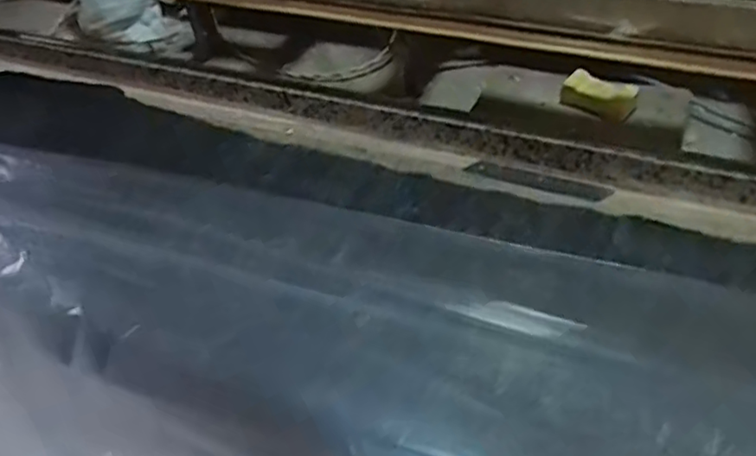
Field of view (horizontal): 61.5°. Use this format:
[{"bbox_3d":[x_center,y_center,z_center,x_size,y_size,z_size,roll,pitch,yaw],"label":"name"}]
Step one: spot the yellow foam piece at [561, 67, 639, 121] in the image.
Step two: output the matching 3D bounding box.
[{"bbox_3d":[0.158,-0.095,0.454,0.047,0.018,0.025,28,55,30],"label":"yellow foam piece"}]

